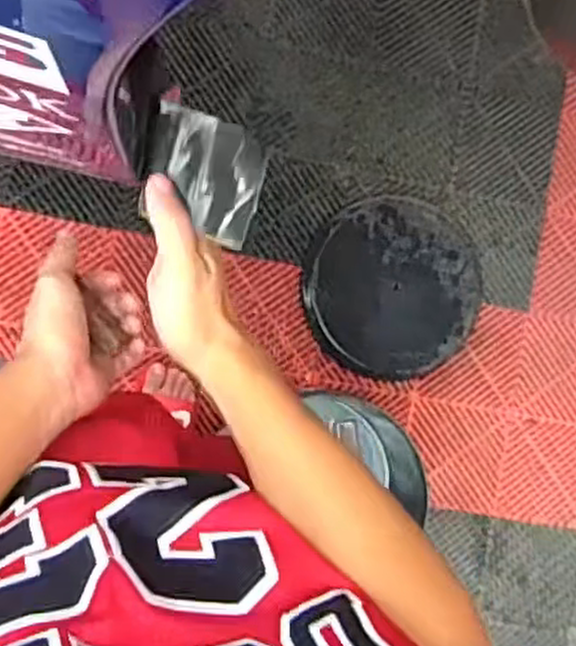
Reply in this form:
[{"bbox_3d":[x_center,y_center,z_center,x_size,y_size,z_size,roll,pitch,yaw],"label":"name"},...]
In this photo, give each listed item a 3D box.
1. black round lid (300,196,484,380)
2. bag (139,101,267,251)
[{"bbox_3d":[0.196,-0.065,1.440,0.324,0.030,0.319,0,89,-9],"label":"black round lid"},{"bbox_3d":[-0.051,-0.088,0.476,0.067,0.017,0.071,13,87,-8],"label":"bag"}]

